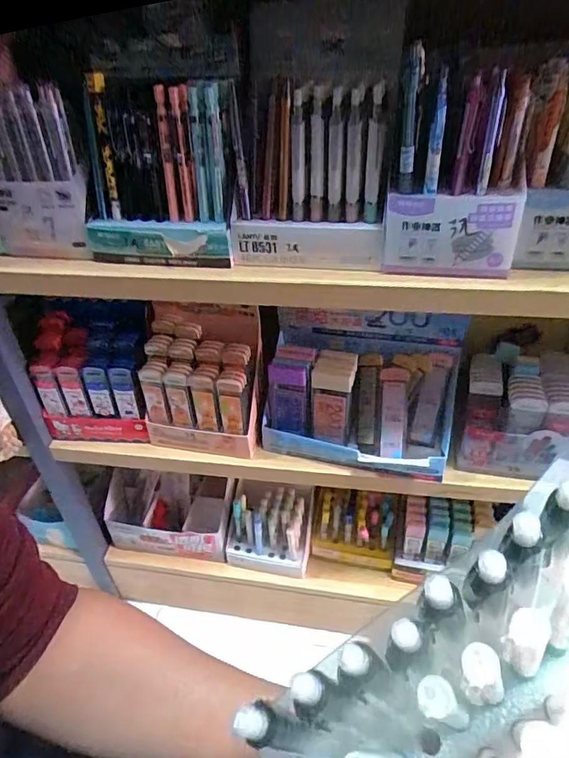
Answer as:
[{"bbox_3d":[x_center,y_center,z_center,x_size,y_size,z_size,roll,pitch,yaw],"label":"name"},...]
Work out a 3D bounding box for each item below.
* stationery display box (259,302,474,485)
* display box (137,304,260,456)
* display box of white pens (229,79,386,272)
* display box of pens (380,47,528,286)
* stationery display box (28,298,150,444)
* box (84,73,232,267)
[{"bbox_3d":[0.084,0.010,0.583,0.220,0.152,0.110,9,39,16],"label":"stationery display box"},{"bbox_3d":[-0.103,0.005,0.614,0.141,0.140,0.087,8,39,14],"label":"display box"},{"bbox_3d":[0.022,-0.199,0.456,0.133,0.147,0.126,2,38,7],"label":"display box of white pens"},{"bbox_3d":[0.140,-0.168,0.411,0.108,0.144,0.072,7,39,13],"label":"display box of pens"},{"bbox_3d":[-0.236,-0.005,0.634,0.137,0.145,0.087,2,38,7],"label":"stationery display box"},{"bbox_3d":[-0.117,-0.189,0.459,0.140,0.146,0.071,8,39,15],"label":"box"}]

